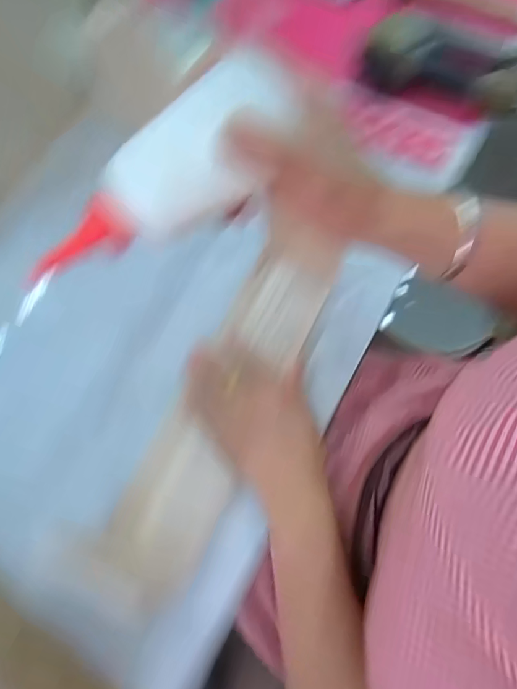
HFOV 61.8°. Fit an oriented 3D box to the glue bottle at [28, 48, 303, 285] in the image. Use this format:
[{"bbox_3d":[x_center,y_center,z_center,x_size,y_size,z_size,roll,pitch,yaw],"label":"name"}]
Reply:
[{"bbox_3d":[-0.047,-0.083,0.227,0.153,0.037,0.043,-37,71,11],"label":"glue bottle"}]

